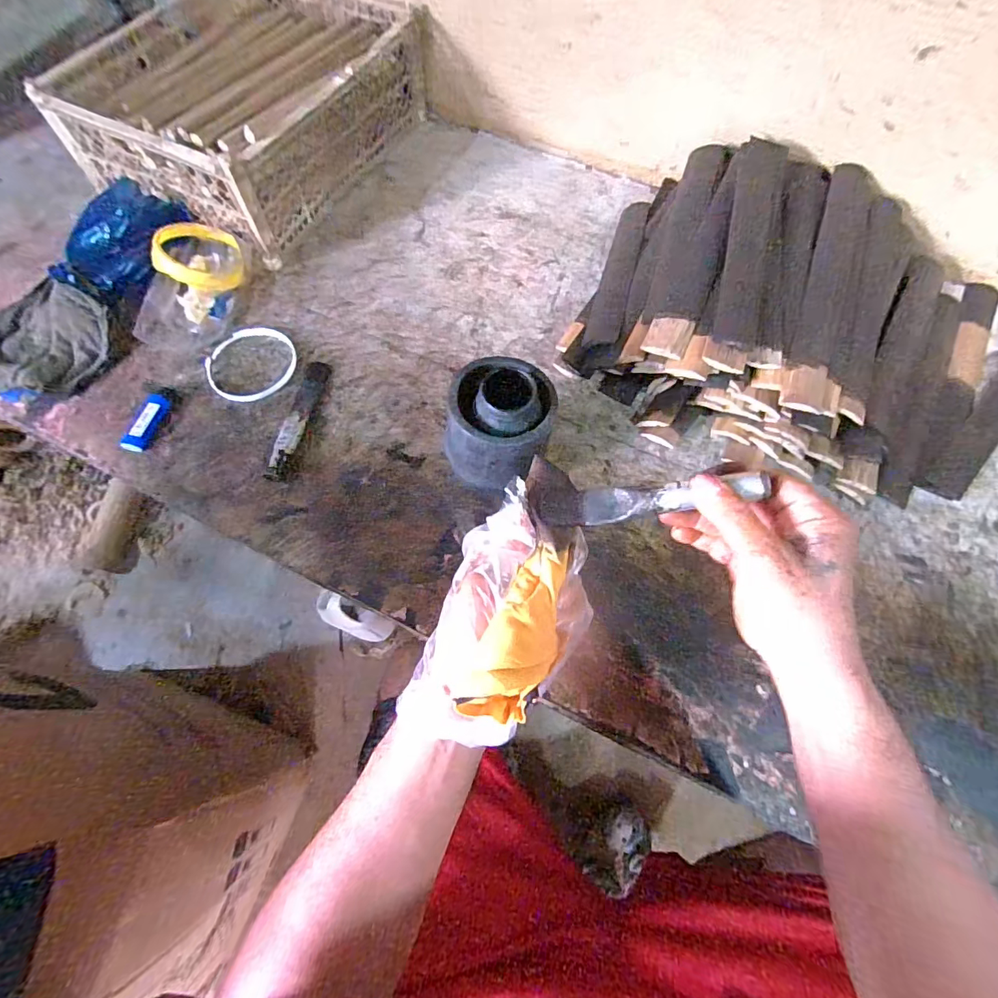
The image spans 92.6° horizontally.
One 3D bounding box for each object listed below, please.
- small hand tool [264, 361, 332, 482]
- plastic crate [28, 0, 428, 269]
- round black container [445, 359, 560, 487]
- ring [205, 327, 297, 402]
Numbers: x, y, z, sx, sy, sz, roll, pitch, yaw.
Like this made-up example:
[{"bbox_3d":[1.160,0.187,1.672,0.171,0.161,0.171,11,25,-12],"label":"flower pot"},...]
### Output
[{"bbox_3d":[-0.223,-0.092,0.534,0.028,0.013,0.159,8,64,1],"label":"small hand tool"},{"bbox_3d":[-0.339,-0.577,0.690,0.322,0.145,0.438,25,65,9],"label":"plastic crate"},{"bbox_3d":[0.001,-0.066,0.475,0.096,0.122,0.093,1,64,-2],"label":"round black container"},{"bbox_3d":[-0.294,-0.162,0.570,0.104,0.009,0.105,1,64,-2],"label":"ring"}]

